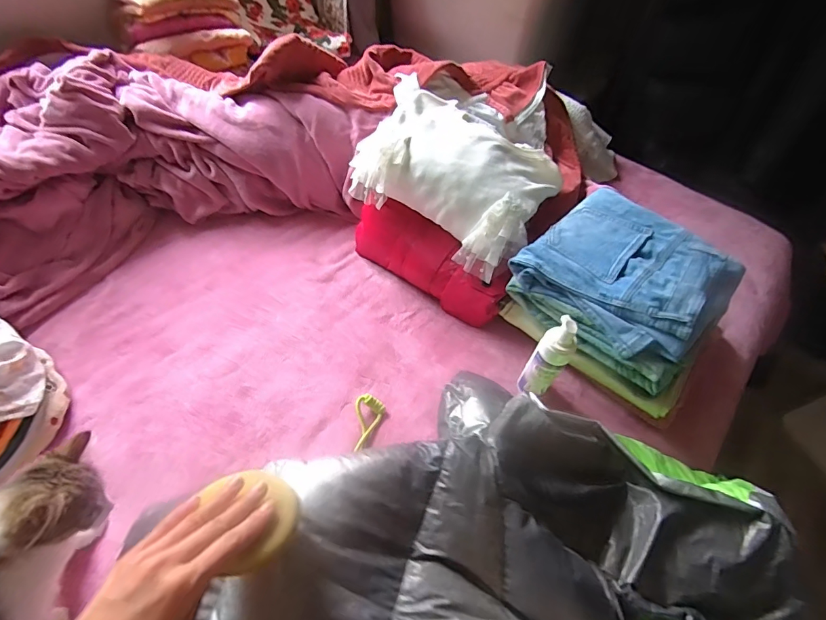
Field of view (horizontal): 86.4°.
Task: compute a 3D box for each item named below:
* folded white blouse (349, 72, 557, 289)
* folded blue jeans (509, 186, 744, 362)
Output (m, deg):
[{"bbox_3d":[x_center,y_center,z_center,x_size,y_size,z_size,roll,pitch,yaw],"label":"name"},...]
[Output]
[{"bbox_3d":[0.075,-0.250,0.787,0.335,0.127,0.259,30,55,17],"label":"folded white blouse"},{"bbox_3d":[0.318,-0.055,0.664,0.221,0.089,0.268,-34,62,-27],"label":"folded blue jeans"}]

